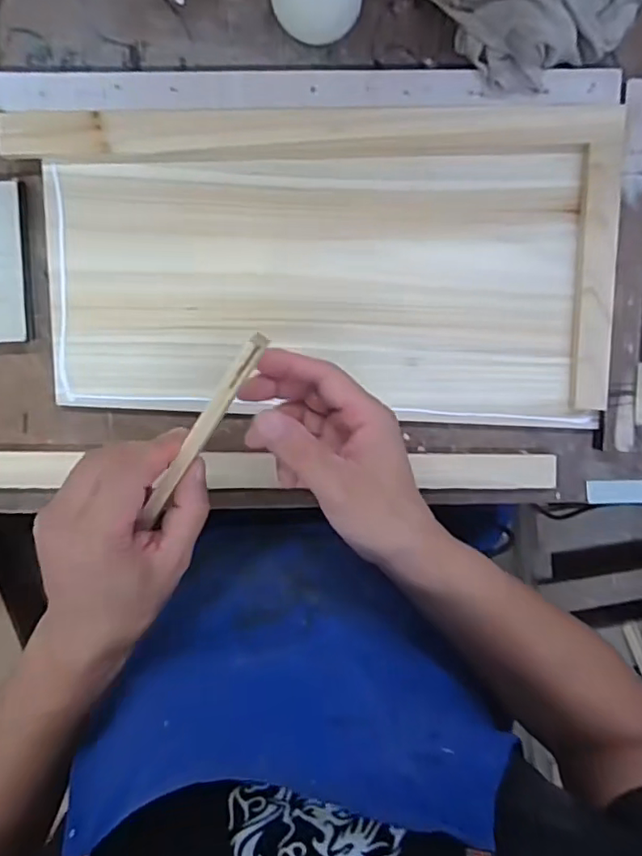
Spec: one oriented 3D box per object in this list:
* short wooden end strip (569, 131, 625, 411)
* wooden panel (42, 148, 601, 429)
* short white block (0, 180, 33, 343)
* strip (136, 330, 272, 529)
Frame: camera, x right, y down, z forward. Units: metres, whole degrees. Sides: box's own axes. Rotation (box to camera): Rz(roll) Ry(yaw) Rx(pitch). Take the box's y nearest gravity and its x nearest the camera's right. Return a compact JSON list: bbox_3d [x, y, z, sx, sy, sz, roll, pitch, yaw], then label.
[{"bbox_3d":[0.215,-0.117,0.440,0.030,0.005,0.203,-1,97,-5],"label":"short wooden end strip"},{"bbox_3d":[0.003,-0.103,0.432,0.394,0.014,0.197,-1,97,-5],"label":"wooden panel"},{"bbox_3d":[-0.228,-0.118,0.407,0.034,0.017,0.110,-1,97,-5],"label":"short white block"},{"bbox_3d":[-0.069,0.003,0.323,0.012,0.008,0.136,33,110,-8],"label":"strip"}]

